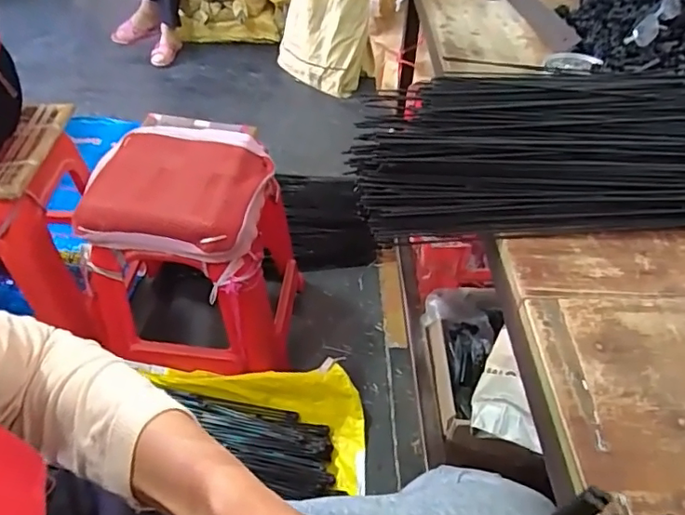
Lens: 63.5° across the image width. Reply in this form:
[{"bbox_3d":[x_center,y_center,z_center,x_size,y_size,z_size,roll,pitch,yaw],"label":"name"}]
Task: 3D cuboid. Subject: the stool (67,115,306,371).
[{"bbox_3d":[-0.287,0.000,1.159,0.349,0.449,0.348,1,46,-1],"label":"stool"}]

